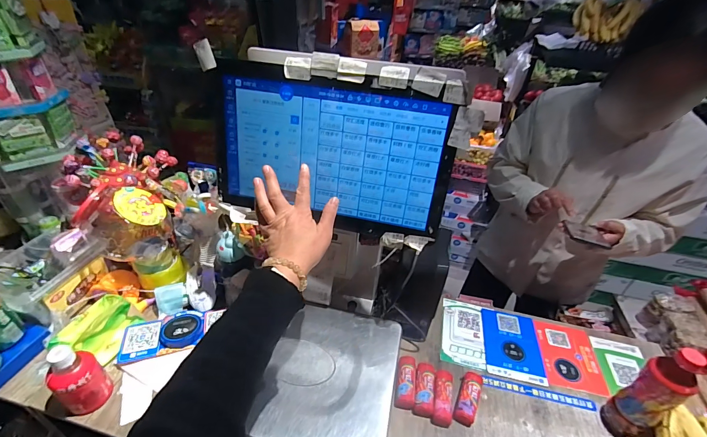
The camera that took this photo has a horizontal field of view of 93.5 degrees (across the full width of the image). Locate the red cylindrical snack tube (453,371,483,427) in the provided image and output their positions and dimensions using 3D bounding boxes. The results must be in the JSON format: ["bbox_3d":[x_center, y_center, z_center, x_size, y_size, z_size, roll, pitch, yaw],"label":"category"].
[{"bbox_3d":[0.220,0.338,0.634,0.035,0.030,0.106,20,39,21],"label":"red cylindrical snack tube"}]

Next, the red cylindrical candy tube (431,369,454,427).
[{"bbox_3d":[0.169,0.338,0.629,0.035,0.029,0.093,11,37,9],"label":"red cylindrical candy tube"}]

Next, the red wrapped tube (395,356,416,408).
[{"bbox_3d":[0.102,0.318,0.647,0.036,0.030,0.096,9,37,7],"label":"red wrapped tube"}]

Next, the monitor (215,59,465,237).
[{"bbox_3d":[-0.041,-0.101,0.520,0.371,0.213,0.056,11,37,10],"label":"monitor"}]

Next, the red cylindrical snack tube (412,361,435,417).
[{"bbox_3d":[0.136,0.327,0.641,0.035,0.026,0.099,10,37,9],"label":"red cylindrical snack tube"}]

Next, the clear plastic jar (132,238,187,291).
[{"bbox_3d":[-0.453,0.104,0.774,0.103,0.095,0.098,2,36,-2],"label":"clear plastic jar"}]

